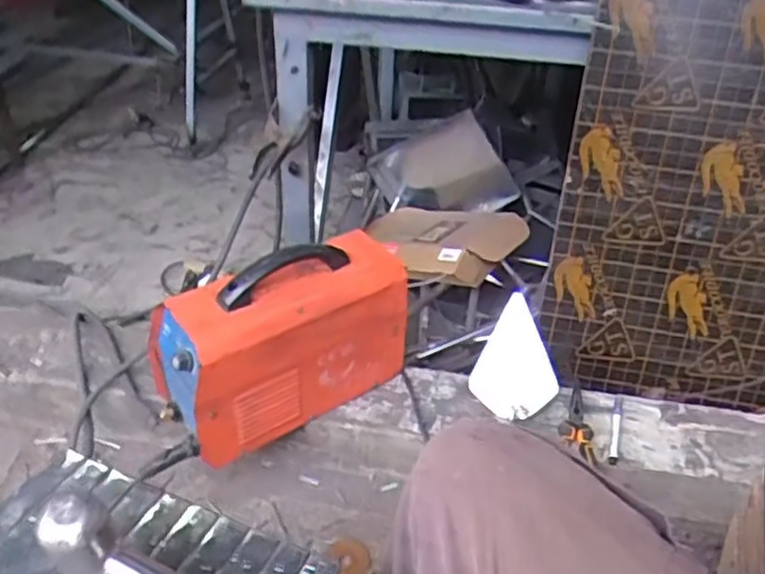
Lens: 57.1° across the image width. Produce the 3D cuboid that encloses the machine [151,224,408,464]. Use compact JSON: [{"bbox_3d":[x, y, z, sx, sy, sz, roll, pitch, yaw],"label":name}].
[{"bbox_3d":[-0.131,0.063,0.963,0.327,0.221,0.150,-18,40,-28],"label":"machine"}]

